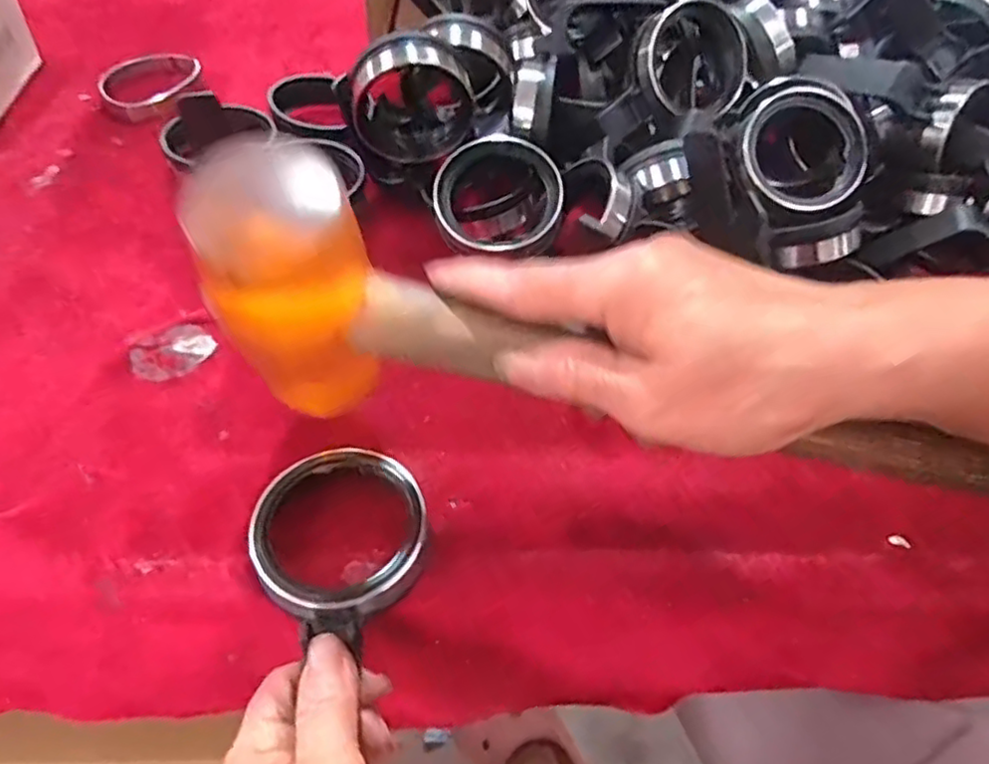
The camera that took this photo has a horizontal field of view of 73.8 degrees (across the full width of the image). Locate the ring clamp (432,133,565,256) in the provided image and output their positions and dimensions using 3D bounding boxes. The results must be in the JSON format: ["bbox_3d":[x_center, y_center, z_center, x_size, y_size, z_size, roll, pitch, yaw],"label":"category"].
[{"bbox_3d":[0.001,-0.106,0.370,0.071,0.019,0.070,1,79,-3],"label":"ring clamp"}]

